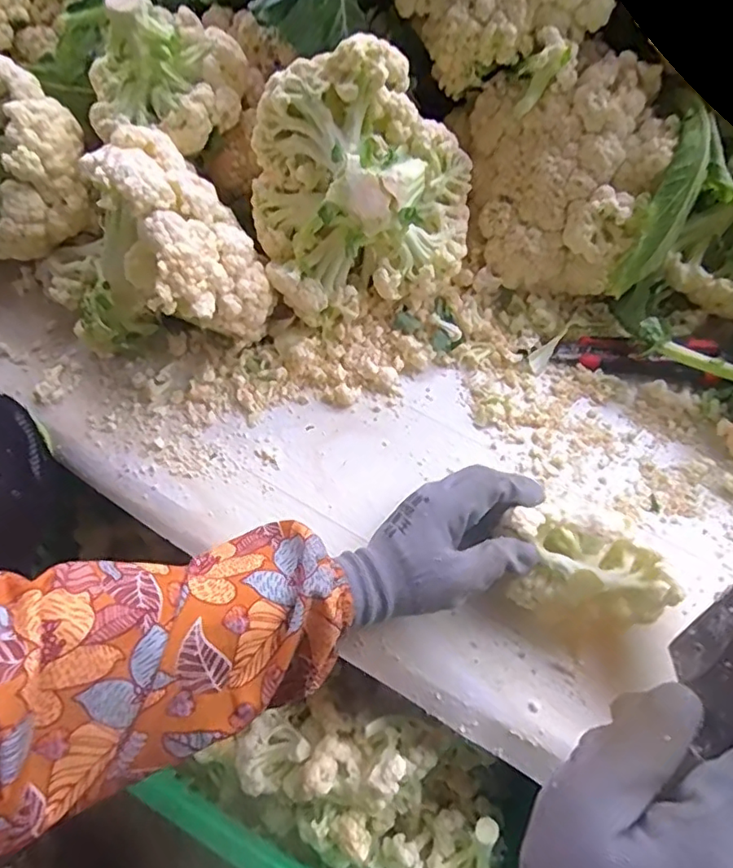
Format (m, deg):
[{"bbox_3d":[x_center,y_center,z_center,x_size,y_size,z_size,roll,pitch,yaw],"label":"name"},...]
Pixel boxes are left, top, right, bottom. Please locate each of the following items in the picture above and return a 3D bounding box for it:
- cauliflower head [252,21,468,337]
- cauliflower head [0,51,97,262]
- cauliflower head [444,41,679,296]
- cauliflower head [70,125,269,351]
[{"bbox_3d":[0.003,-0.202,0.474,0.187,0.199,0.110,-17,21,-13],"label":"cauliflower head"},{"bbox_3d":[-0.322,-0.240,0.509,0.140,0.120,0.125,-33,67,-19],"label":"cauliflower head"},{"bbox_3d":[0.161,-0.229,0.506,0.165,0.139,0.151,5,60,1],"label":"cauliflower head"},{"bbox_3d":[-0.168,-0.135,0.472,0.156,0.163,0.136,34,65,16],"label":"cauliflower head"}]

